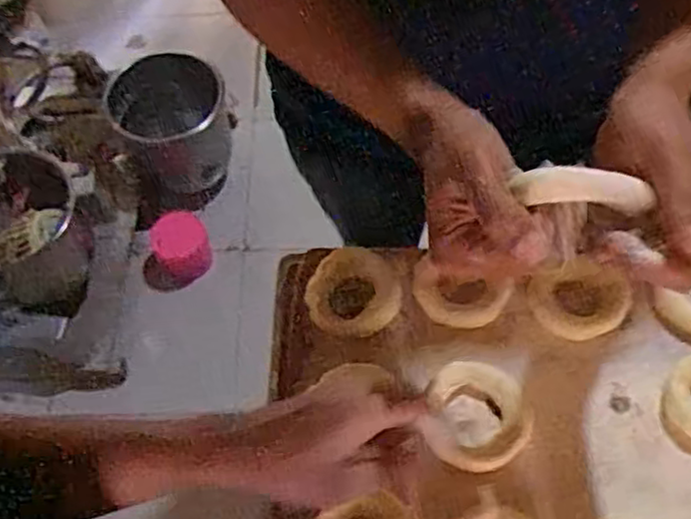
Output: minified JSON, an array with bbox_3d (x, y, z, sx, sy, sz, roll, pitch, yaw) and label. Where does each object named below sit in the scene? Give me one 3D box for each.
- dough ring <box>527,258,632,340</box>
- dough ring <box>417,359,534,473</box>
[{"bbox_3d":[0.193,0.032,0.581,0.079,0.017,0.062,-19,61,-8],"label":"dough ring"},{"bbox_3d":[0.102,0.120,0.542,0.077,0.014,0.084,1,63,-3],"label":"dough ring"}]

